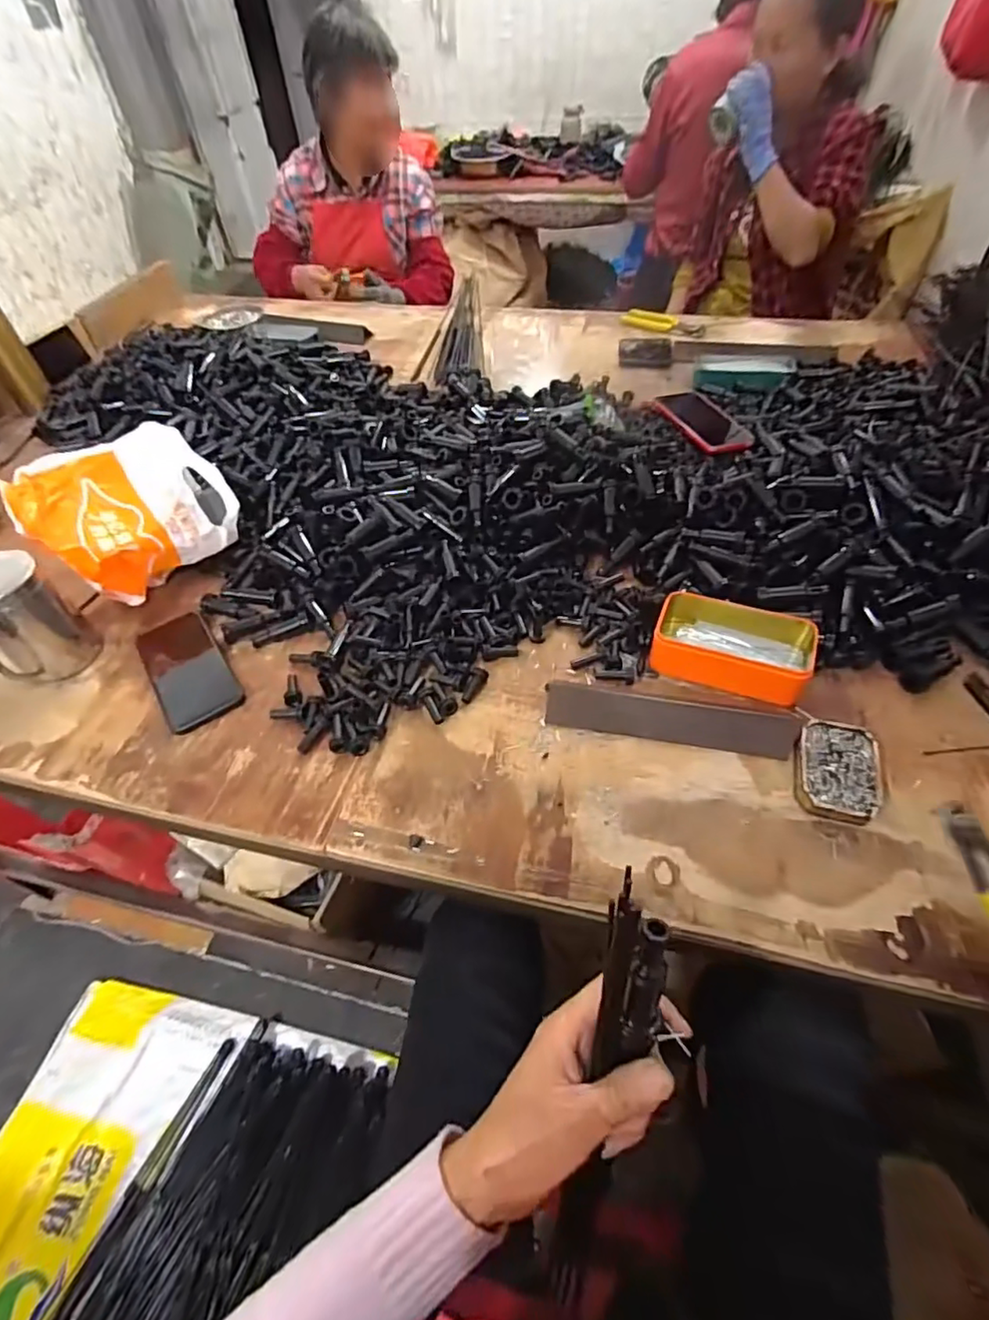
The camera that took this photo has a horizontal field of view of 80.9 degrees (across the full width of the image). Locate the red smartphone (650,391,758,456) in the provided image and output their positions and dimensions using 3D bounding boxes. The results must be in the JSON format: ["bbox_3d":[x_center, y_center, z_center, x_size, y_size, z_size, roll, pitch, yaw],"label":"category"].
[{"bbox_3d":[0.299,-0.341,0.830,0.087,0.010,0.175,-16,50,-12],"label":"red smartphone"}]

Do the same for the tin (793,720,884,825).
[{"bbox_3d":[0.299,0.095,0.503,0.066,0.021,0.088,13,52,13],"label":"tin"}]

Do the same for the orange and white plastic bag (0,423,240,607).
[{"bbox_3d":[-0.407,-0.161,0.664,0.200,0.137,0.117,-30,55,-21],"label":"orange and white plastic bag"}]

